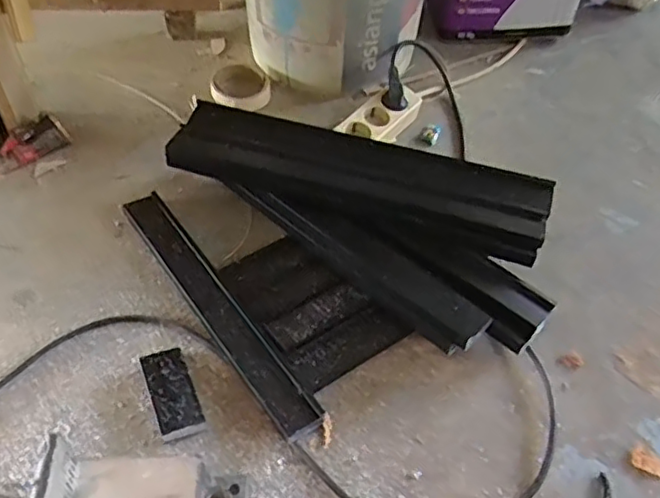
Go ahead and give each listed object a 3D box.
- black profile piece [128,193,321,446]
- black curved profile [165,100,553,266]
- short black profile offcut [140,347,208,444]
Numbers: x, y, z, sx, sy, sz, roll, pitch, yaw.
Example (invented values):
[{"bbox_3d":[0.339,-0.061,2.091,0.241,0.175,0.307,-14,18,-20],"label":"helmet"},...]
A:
[{"bbox_3d":[-0.131,0.061,0.727,0.048,0.024,0.366,-28,57,-24],"label":"black profile piece"},{"bbox_3d":[0.030,-0.089,0.786,0.462,0.039,0.110,15,50,8],"label":"black curved profile"},{"bbox_3d":[-0.162,0.147,0.661,0.042,0.017,0.098,-18,53,-17],"label":"short black profile offcut"}]

